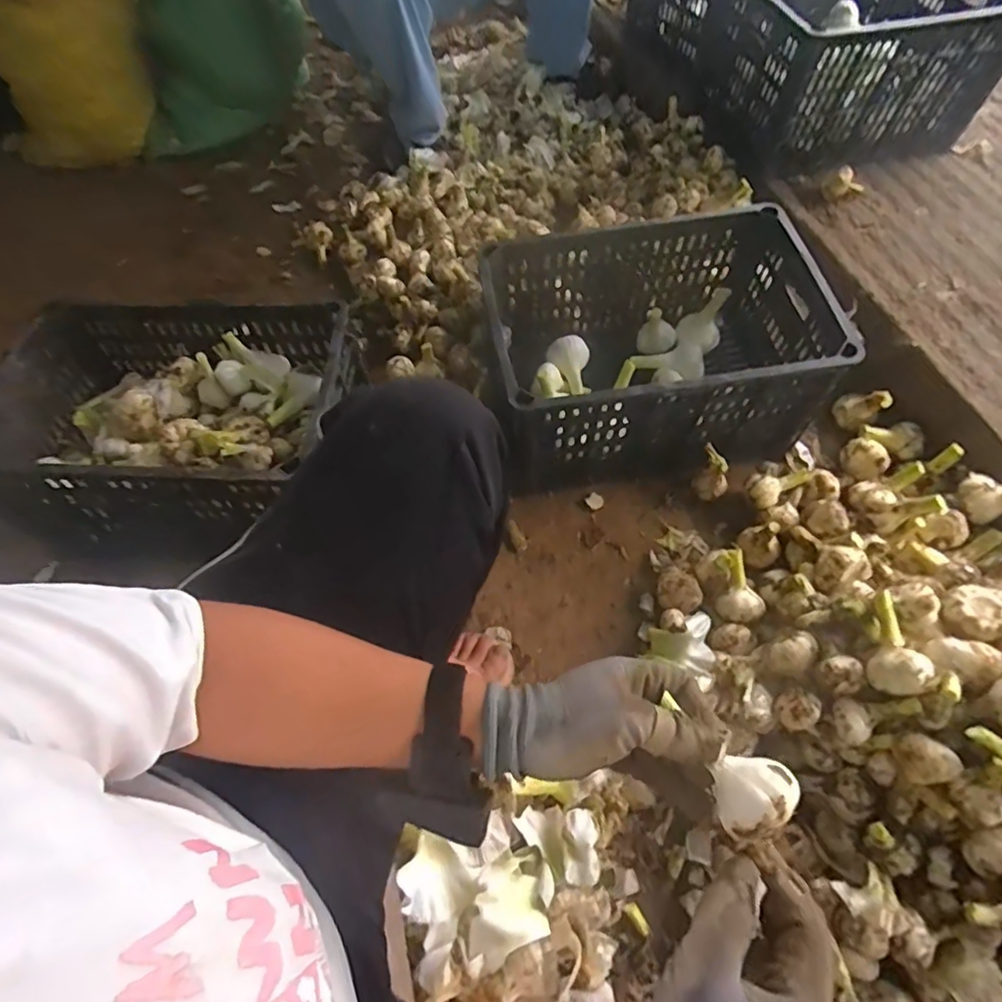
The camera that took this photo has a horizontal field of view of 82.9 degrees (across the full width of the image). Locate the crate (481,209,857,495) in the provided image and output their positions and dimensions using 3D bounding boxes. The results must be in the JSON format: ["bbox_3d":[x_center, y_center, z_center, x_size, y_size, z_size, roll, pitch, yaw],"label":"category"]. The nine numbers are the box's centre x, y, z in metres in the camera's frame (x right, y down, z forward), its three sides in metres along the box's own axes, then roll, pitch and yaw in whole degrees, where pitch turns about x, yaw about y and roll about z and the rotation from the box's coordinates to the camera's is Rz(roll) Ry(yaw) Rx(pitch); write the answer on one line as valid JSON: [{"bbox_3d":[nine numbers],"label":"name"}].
[{"bbox_3d":[0.214,-0.221,0.860,0.452,0.243,0.328,-6,63,0],"label":"crate"}]

